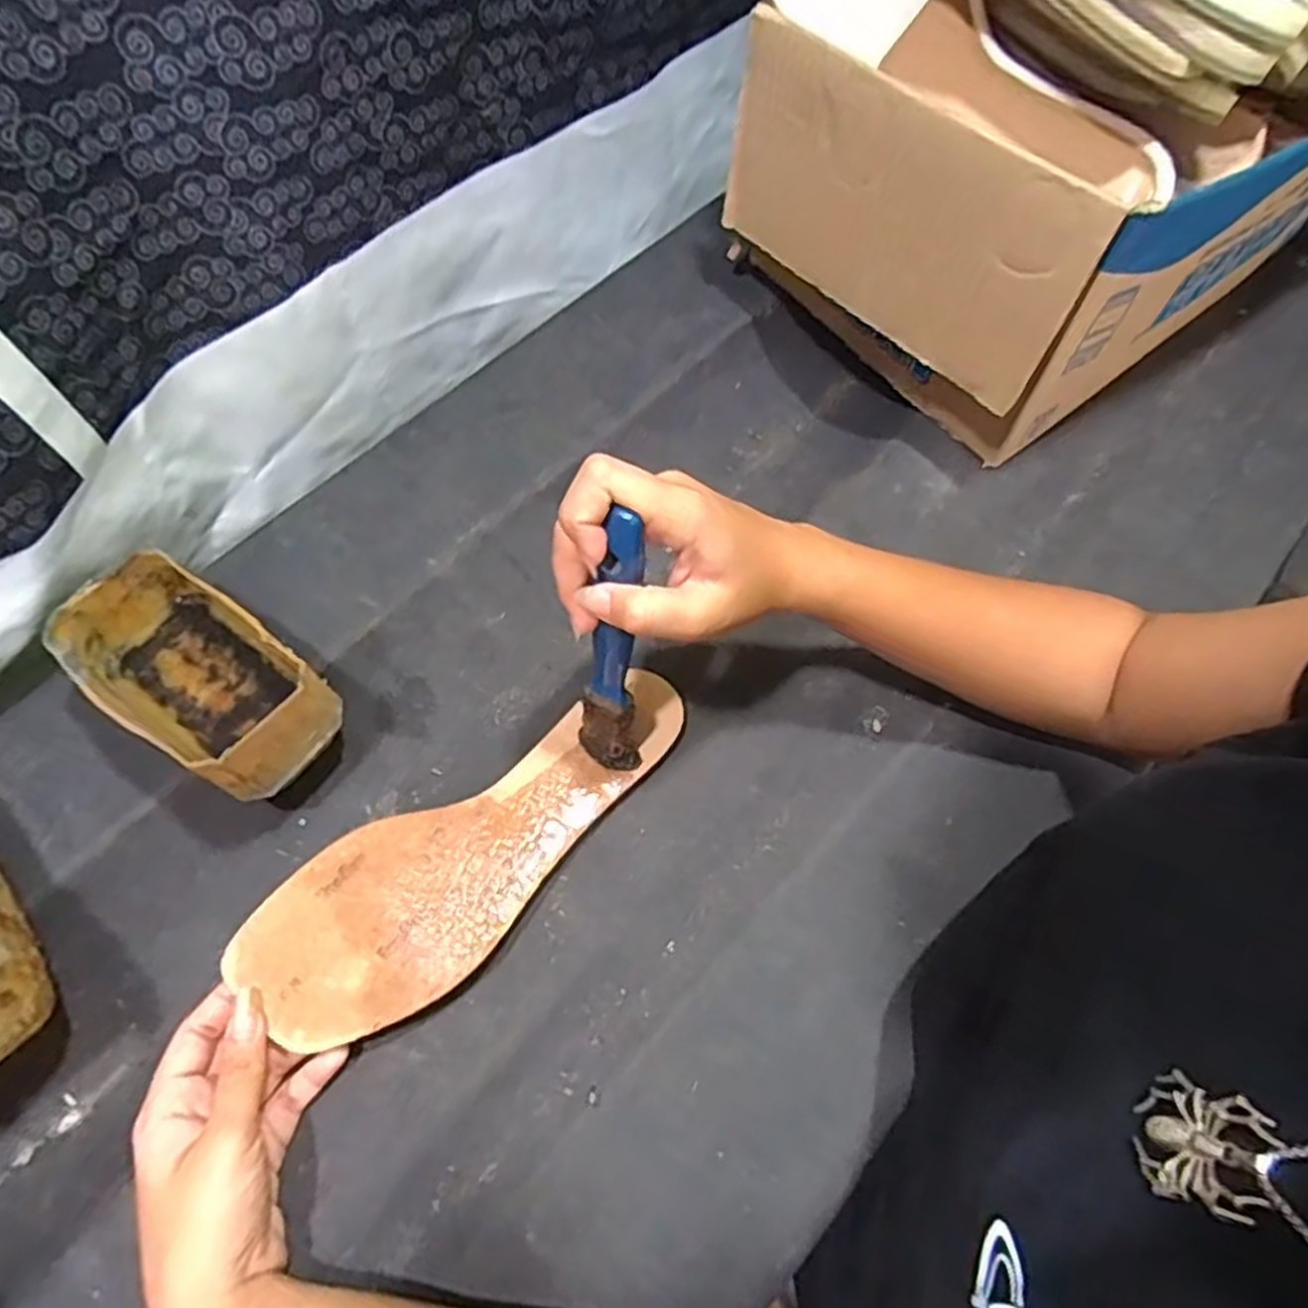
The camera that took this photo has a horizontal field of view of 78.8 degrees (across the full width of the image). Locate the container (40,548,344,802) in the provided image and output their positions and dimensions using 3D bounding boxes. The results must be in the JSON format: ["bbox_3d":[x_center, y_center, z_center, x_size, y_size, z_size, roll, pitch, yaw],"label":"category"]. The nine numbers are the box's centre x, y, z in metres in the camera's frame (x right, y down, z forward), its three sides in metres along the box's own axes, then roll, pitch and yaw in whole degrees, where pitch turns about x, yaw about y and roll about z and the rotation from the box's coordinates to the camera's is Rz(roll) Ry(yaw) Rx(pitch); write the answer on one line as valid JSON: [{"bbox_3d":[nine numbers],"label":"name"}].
[{"bbox_3d":[-0.228,0.013,0.404,0.128,0.062,0.071,34,70,15],"label":"container"}]

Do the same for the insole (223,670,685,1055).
[{"bbox_3d":[-0.079,0.090,0.388,0.235,0.008,0.082,-35,72,-21],"label":"insole"}]

